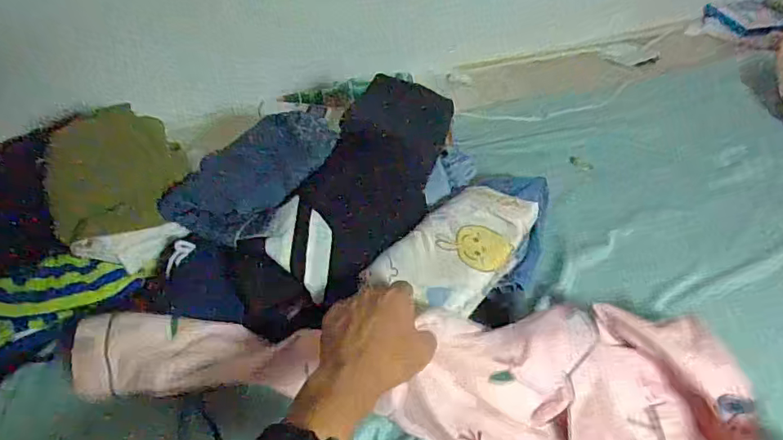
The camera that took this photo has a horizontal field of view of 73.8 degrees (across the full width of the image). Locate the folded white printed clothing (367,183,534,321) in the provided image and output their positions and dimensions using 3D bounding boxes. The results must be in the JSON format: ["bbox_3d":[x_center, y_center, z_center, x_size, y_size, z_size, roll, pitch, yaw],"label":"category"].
[{"bbox_3d":[0.080,0.027,0.589,0.103,0.029,0.209,31,52,24],"label":"folded white printed clothing"}]

